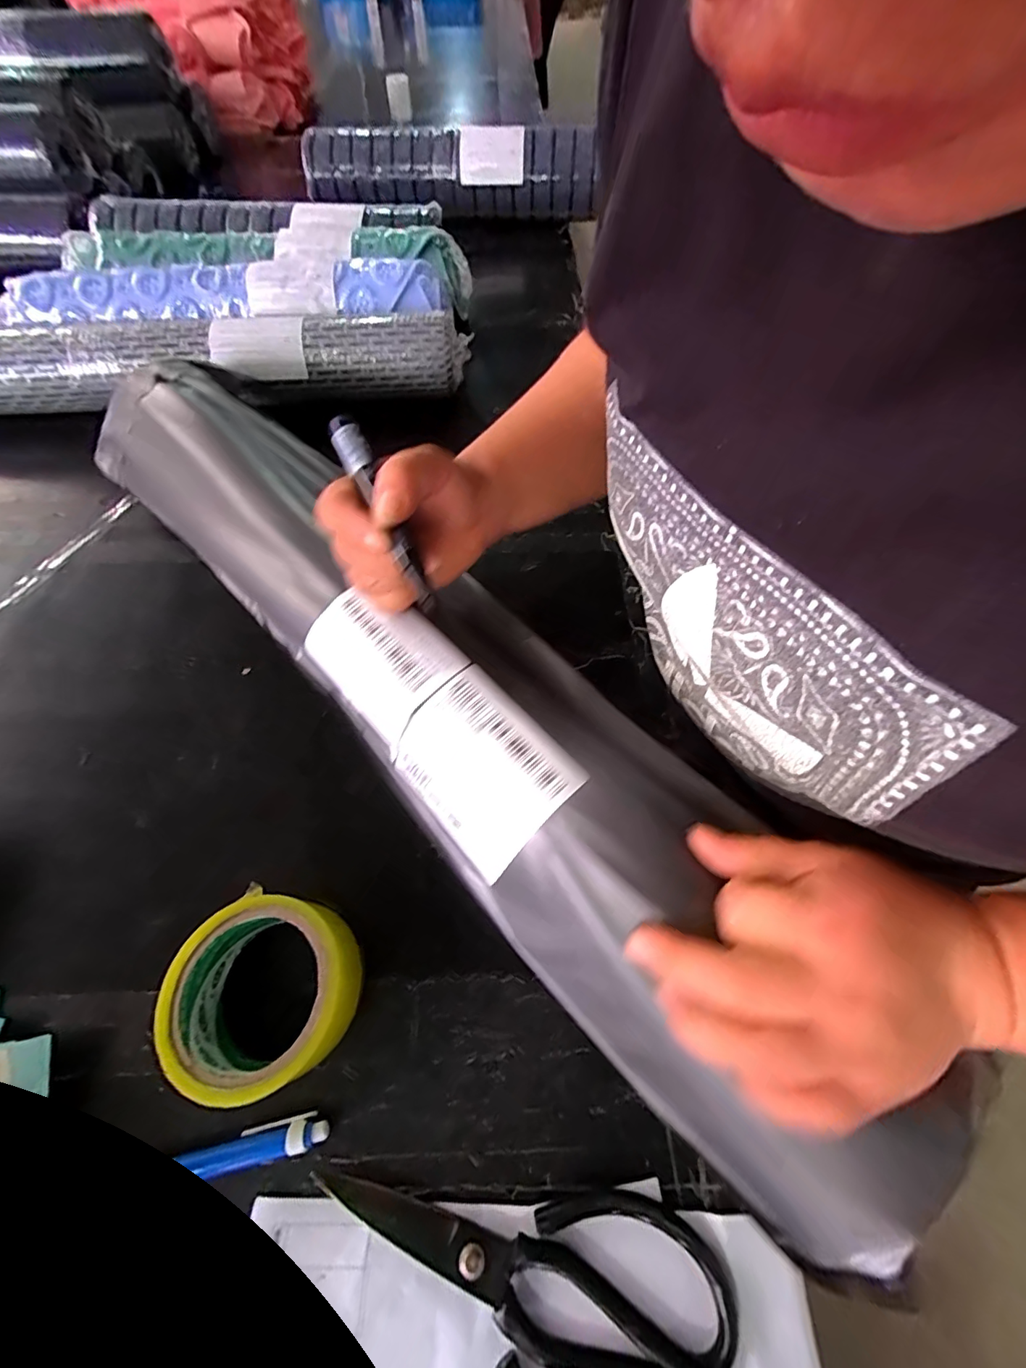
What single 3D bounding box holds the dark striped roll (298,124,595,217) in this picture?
[{"bbox_3d":[-0.094,-0.819,0.786,0.473,0.105,0.063,4,61,3],"label":"dark striped roll"}]

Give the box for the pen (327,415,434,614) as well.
[{"bbox_3d":[-0.072,-0.098,0.267,0.017,0.011,0.132,-26,76,-11],"label":"pen"}]

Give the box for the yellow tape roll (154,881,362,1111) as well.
[{"bbox_3d":[-0.142,0.178,0.286,0.098,0.048,0.095,-1,63,2],"label":"yellow tape roll"}]

